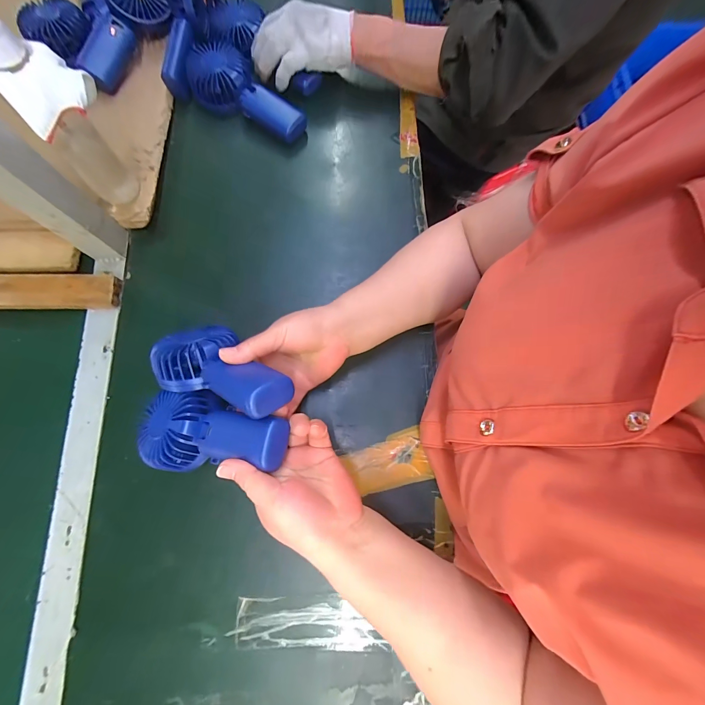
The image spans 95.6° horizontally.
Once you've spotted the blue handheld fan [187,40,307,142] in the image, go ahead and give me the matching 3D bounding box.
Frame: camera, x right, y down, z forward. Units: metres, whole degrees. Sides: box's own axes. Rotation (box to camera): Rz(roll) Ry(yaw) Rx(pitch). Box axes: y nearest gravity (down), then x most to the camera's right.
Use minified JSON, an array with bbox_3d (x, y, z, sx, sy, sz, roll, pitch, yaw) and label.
[{"bbox_3d":[-0.142,-0.365,0.452,0.177,0.048,0.092,24,78,6],"label":"blue handheld fan"}]

